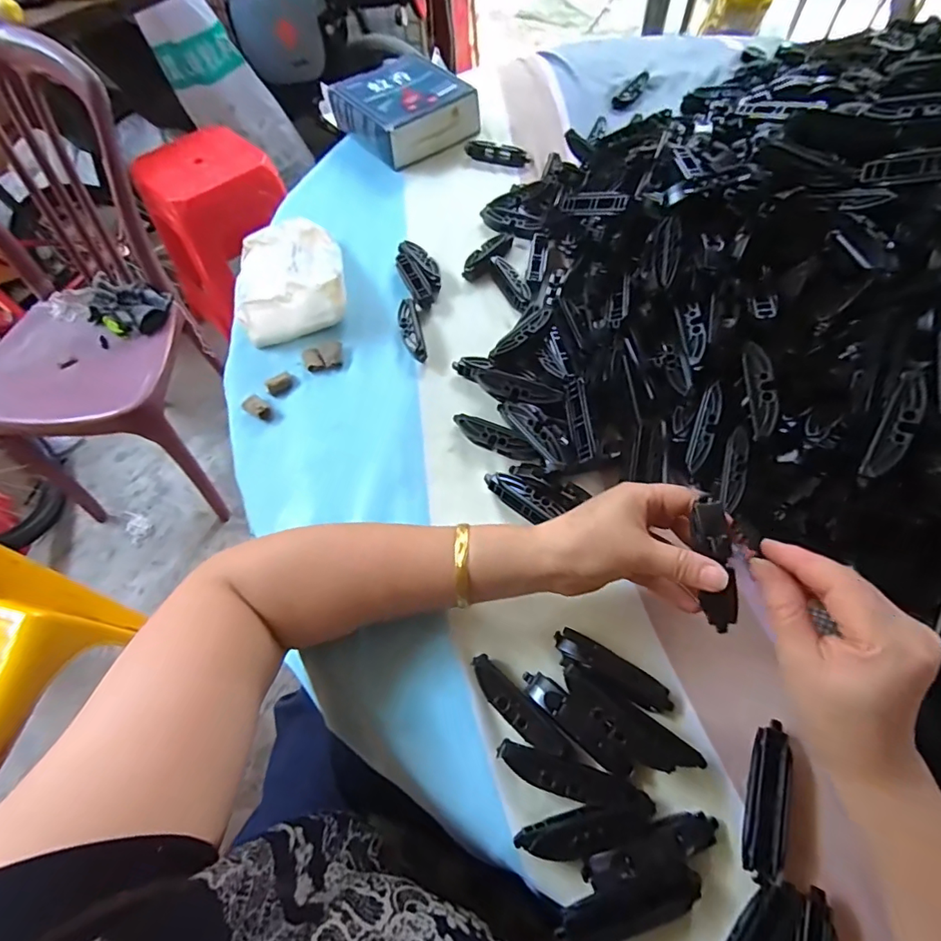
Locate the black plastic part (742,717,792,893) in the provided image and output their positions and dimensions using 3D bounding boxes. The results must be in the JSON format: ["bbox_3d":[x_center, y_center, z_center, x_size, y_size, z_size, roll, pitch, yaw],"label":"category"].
[{"bbox_3d":[0.171,0.188,0.289,0.019,0.015,0.081,19,64,12],"label":"black plastic part"}]

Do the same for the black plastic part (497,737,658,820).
[{"bbox_3d":[0.062,0.184,0.300,0.092,0.011,0.019,14,63,10],"label":"black plastic part"}]

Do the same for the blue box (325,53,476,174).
[{"bbox_3d":[-0.086,-0.466,0.650,0.148,0.051,0.156,-38,66,-17],"label":"blue box"}]

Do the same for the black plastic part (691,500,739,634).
[{"bbox_3d":[0.147,0.058,0.302,0.016,0.015,0.078,-8,94,-2],"label":"black plastic part"}]

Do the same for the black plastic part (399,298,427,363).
[{"bbox_3d":[-0.056,-0.133,0.479,0.019,0.018,0.076,-13,61,-4],"label":"black plastic part"}]

